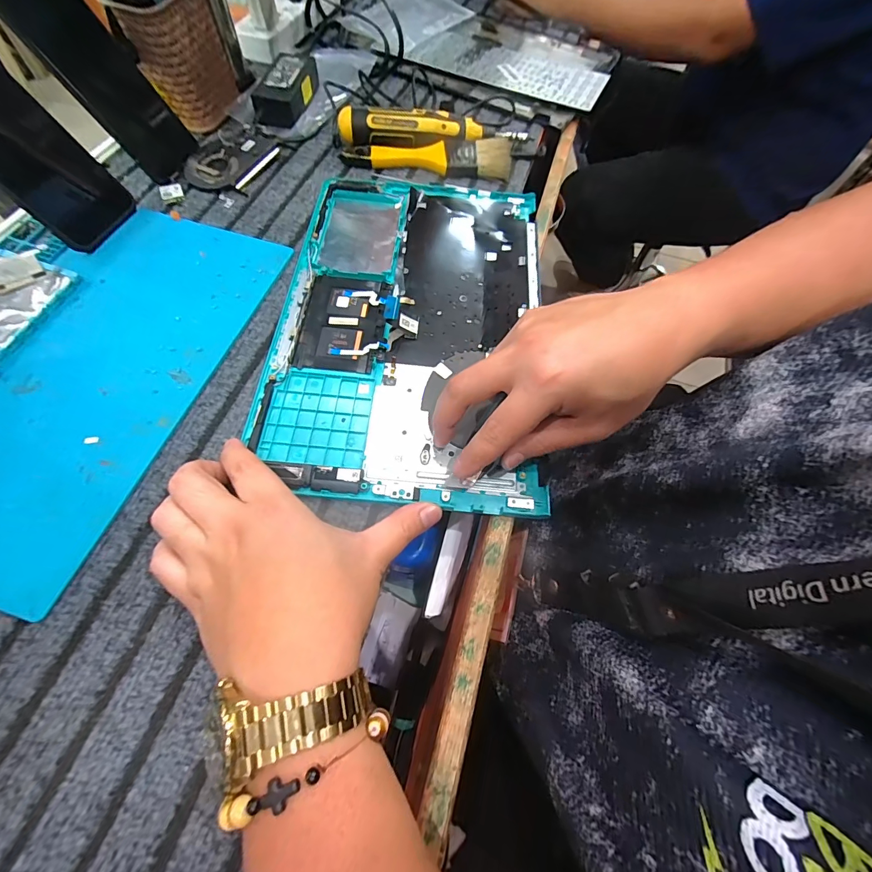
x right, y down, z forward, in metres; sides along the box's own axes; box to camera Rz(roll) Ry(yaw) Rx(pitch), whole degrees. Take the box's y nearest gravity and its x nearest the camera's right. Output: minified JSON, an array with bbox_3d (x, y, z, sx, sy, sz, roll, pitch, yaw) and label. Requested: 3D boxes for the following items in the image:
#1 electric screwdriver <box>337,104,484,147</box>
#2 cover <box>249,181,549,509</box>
[{"bbox_3d":[-0.029,-0.348,0.453,0.159,0.032,0.028,2,65,-2],"label":"electric screwdriver"},{"bbox_3d":[-0.022,-0.111,0.359,0.223,0.012,0.350,5,65,-1],"label":"cover"}]

